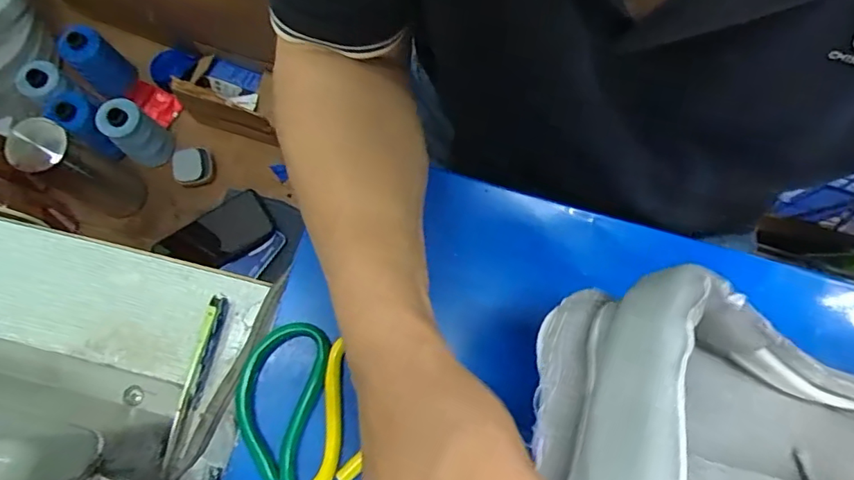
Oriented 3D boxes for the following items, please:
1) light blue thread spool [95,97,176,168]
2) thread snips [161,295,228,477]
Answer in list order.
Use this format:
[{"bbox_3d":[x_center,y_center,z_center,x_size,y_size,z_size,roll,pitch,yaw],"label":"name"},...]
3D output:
[{"bbox_3d":[-0.409,-0.152,0.755,0.062,0.120,0.059,0,76,-1],"label":"light blue thread spool"},{"bbox_3d":[-0.159,0.096,0.367,0.008,0.026,0.116,9,76,1],"label":"thread snips"}]

